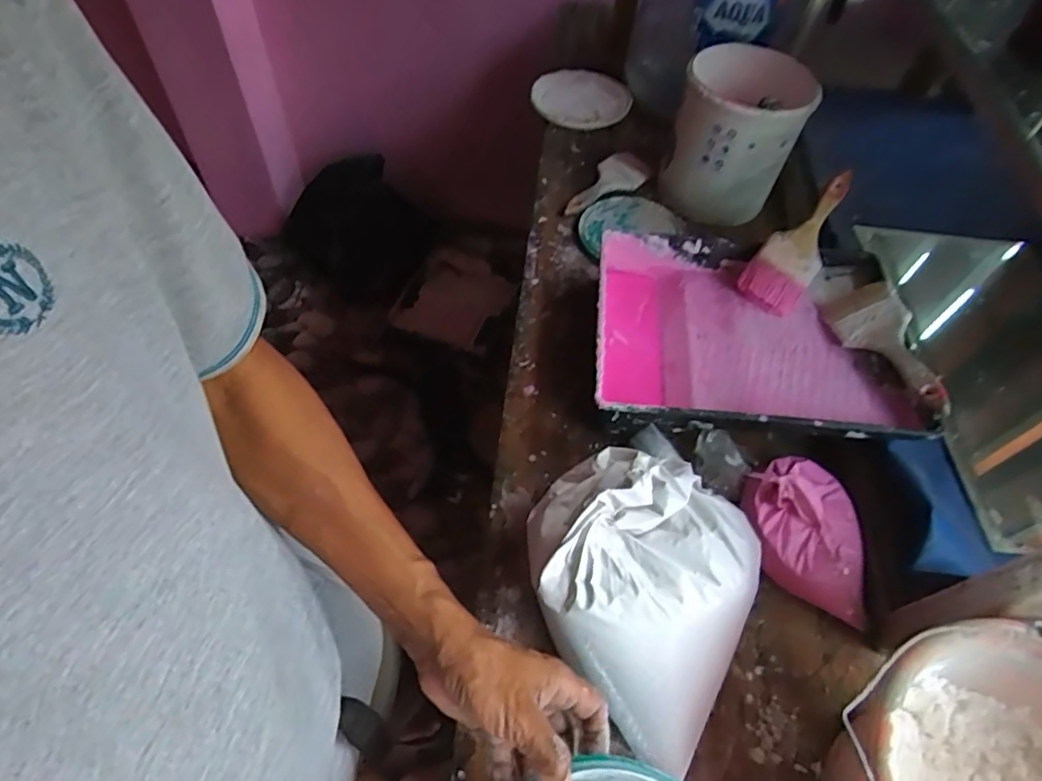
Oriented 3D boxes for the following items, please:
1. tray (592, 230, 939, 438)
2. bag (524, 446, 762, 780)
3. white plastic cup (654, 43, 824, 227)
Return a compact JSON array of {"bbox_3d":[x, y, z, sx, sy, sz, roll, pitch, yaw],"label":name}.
[{"bbox_3d":[0.262,-0.059,0.714,0.347,0.081,0.282,7,55,1],"label":"tray"},{"bbox_3d":[0.100,0.168,0.530,0.206,0.099,0.243,25,57,13],"label":"bag"},{"bbox_3d":[0.321,-0.382,0.898,0.176,0.200,0.178,23,57,12],"label":"white plastic cup"}]

